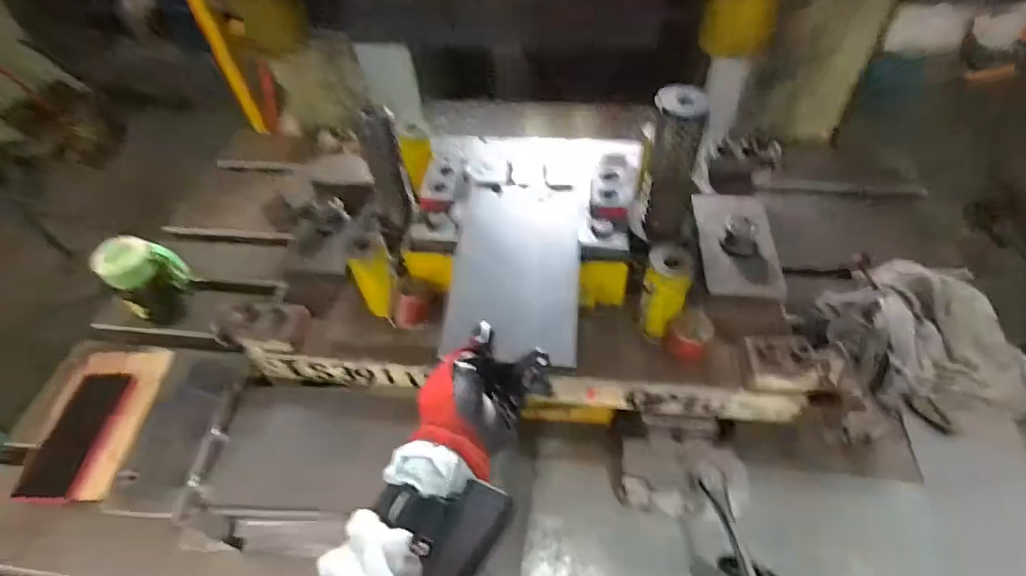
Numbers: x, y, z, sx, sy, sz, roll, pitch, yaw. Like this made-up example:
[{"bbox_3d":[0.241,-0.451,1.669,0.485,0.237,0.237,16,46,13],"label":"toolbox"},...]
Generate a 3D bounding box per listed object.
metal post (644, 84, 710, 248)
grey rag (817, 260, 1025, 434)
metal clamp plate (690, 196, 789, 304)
[{"bbox_3d":[0.159,-0.114,0.522,0.050,0.155,0.037,18,53,18],"label":"metal post"},{"bbox_3d":[0.497,0.053,0.635,0.168,0.075,0.222,-12,50,-6],"label":"grey rag"},{"bbox_3d":[0.253,-0.060,0.587,0.079,0.031,0.163,3,50,7],"label":"metal clamp plate"}]

